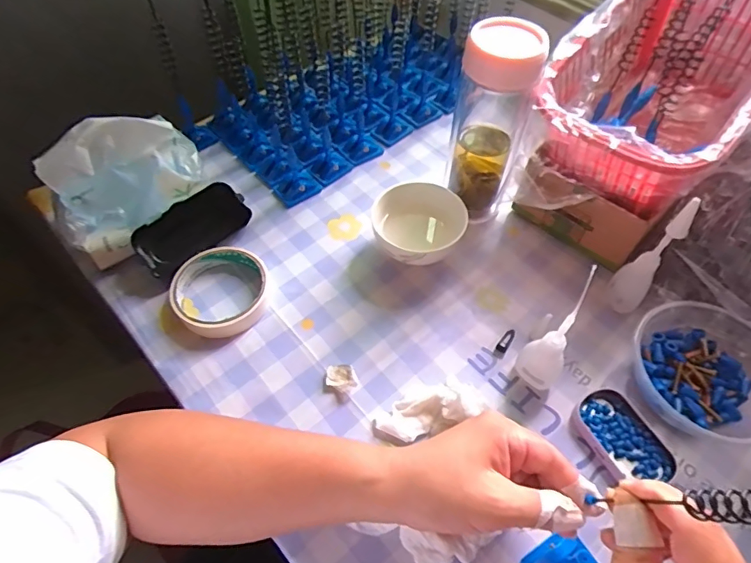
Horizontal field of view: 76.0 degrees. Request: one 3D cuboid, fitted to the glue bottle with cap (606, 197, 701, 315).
[{"bbox_3d":[0.228,-0.016,0.402,0.030,0.124,0.029,37,63,22],"label":"glue bottle with cap"}]

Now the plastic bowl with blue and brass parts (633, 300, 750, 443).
[{"bbox_3d":[0.268,0.065,0.386,0.111,0.045,0.108,0,56,0],"label":"plastic bowl with blue and brass parts"}]

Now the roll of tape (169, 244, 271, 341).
[{"bbox_3d":[-0.142,0.008,0.441,0.085,0.023,0.091,0,56,0],"label":"roll of tape"}]

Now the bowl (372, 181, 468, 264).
[{"bbox_3d":[0.042,-0.053,0.468,0.084,0.047,0.100,15,57,9],"label":"bowl"}]

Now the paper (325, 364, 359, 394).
[{"bbox_3d":[-0.027,0.081,0.401,0.028,0.011,0.020,18,58,11],"label":"paper"}]

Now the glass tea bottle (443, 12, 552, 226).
[{"bbox_3d":[0.107,-0.141,0.455,0.064,0.184,0.056,18,58,12],"label":"glass tea bottle"}]

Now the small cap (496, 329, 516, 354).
[{"bbox_3d":[0.117,0.053,0.427,0.009,0.009,0.025,32,63,21],"label":"small cap"}]

